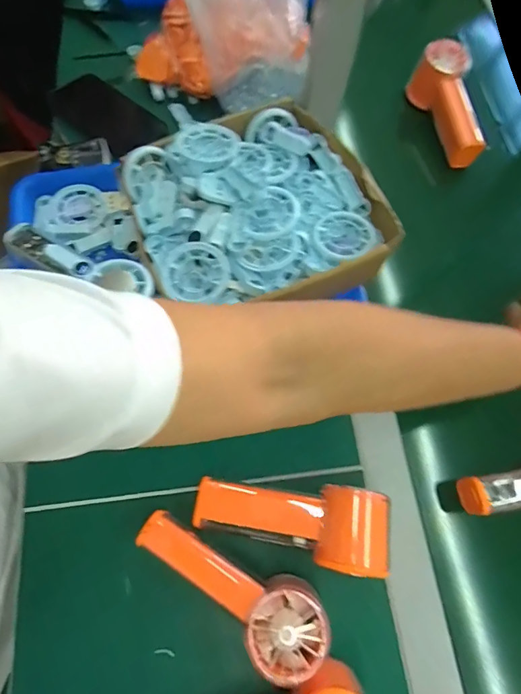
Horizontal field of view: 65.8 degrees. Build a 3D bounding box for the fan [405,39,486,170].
[{"bbox_3d":[0.238,-0.296,0.505,0.055,0.061,0.145,-14,82,-8],"label":"fan"}]

